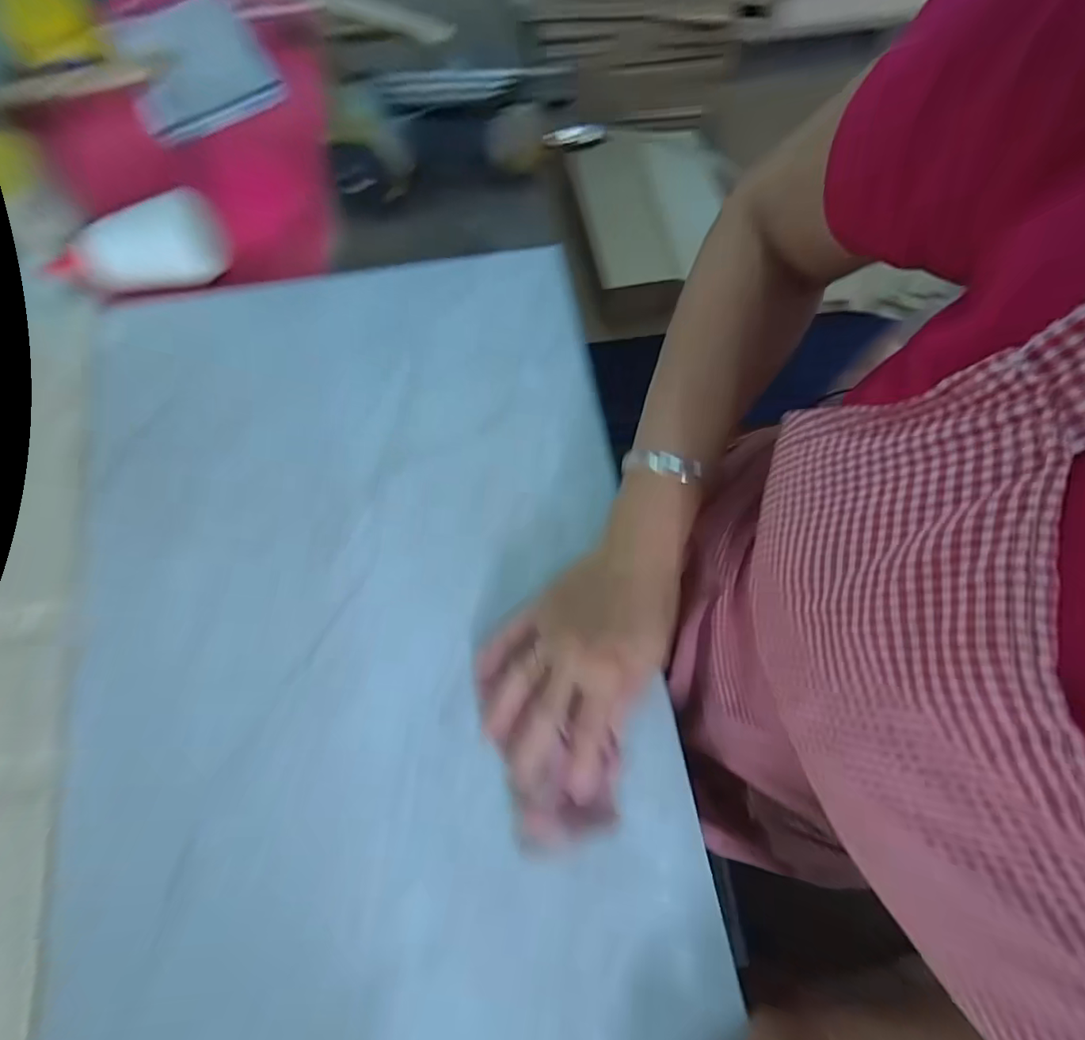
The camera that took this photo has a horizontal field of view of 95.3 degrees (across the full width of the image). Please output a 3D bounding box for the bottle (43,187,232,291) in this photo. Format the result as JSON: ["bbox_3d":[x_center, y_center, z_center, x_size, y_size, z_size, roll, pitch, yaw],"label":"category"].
[{"bbox_3d":[-0.369,-0.238,0.443,0.160,0.071,0.066,-12,74,-5],"label":"bottle"}]

